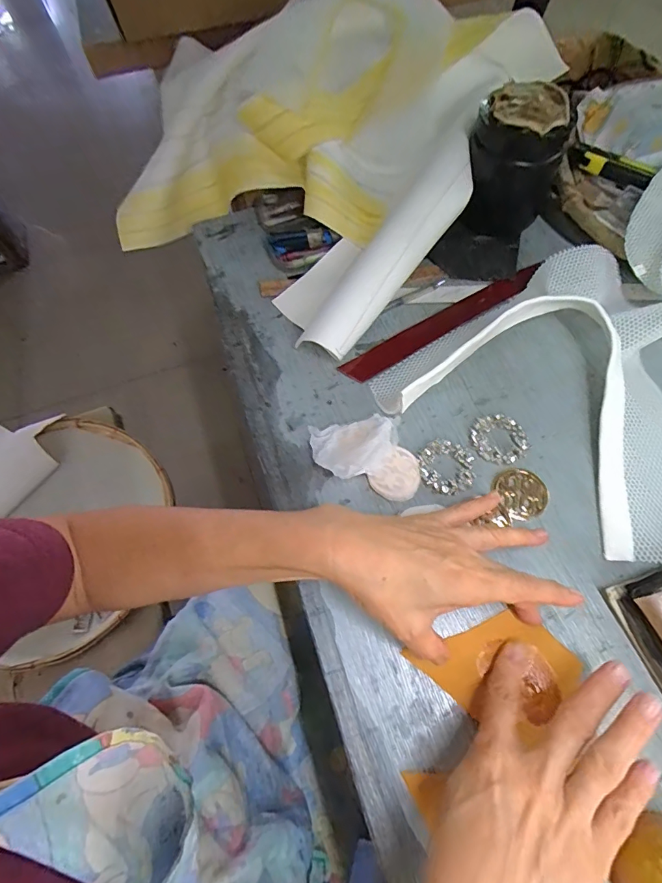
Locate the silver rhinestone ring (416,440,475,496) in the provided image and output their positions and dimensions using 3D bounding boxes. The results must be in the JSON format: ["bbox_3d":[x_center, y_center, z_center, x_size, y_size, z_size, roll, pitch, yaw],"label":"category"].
[{"bbox_3d":[0.103,0.023,0.389,0.047,0.008,0.051,-1,68,3],"label":"silver rhinestone ring"}]

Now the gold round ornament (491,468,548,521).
[{"bbox_3d":[0.166,0.044,0.377,0.040,0.006,0.044,-1,66,2],"label":"gold round ornament"}]

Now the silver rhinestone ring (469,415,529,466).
[{"bbox_3d":[0.153,-0.002,0.395,0.052,0.008,0.044,29,80,14],"label":"silver rhinestone ring"}]

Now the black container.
[{"bbox_3d":[0.189,-0.285,0.450,0.092,0.117,0.078,20,68,11],"label":"black container"}]

